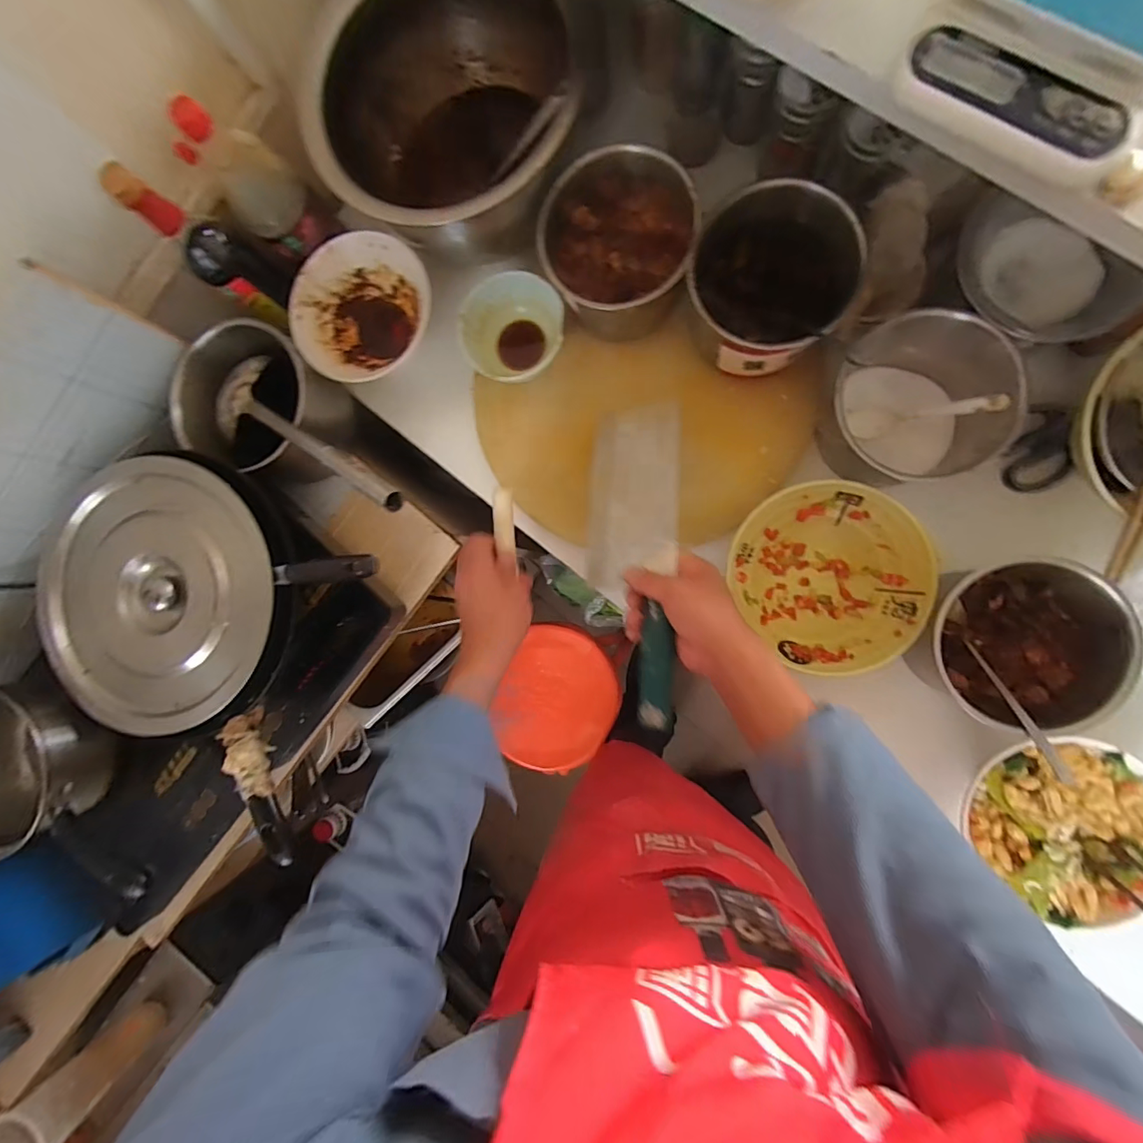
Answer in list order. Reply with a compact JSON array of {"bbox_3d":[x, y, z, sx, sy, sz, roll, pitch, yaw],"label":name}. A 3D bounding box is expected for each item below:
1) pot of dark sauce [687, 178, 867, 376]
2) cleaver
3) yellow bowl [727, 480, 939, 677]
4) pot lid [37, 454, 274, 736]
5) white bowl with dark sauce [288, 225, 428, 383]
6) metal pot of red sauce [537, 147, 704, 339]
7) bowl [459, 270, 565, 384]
[{"bbox_3d":[0.190,-0.279,0.476,0.147,0.088,0.134,0,90,9],"label":"pot of dark sauce"},{"bbox_3d":[0.070,-0.018,0.493,0.104,0.029,0.329,-10,71,25],"label":"cleaver"},{"bbox_3d":[0.269,0.002,0.517,0.177,0.066,0.190,0,90,9],"label":"yellow bowl"},{"bbox_3d":[-0.455,0.025,0.534,0.269,0.029,0.284,4,91,9],"label":"pot lid"},{"bbox_3d":[-0.253,-0.318,0.614,0.164,0.087,0.168,0,90,9],"label":"white bowl with dark sauce"},{"bbox_3d":[0.052,-0.340,0.510,0.153,0.082,0.141,0,90,9],"label":"metal pot of red sauce"},{"bbox_3d":[-0.064,-0.273,0.560,0.115,0.053,0.112,0,90,9],"label":"bowl"}]

